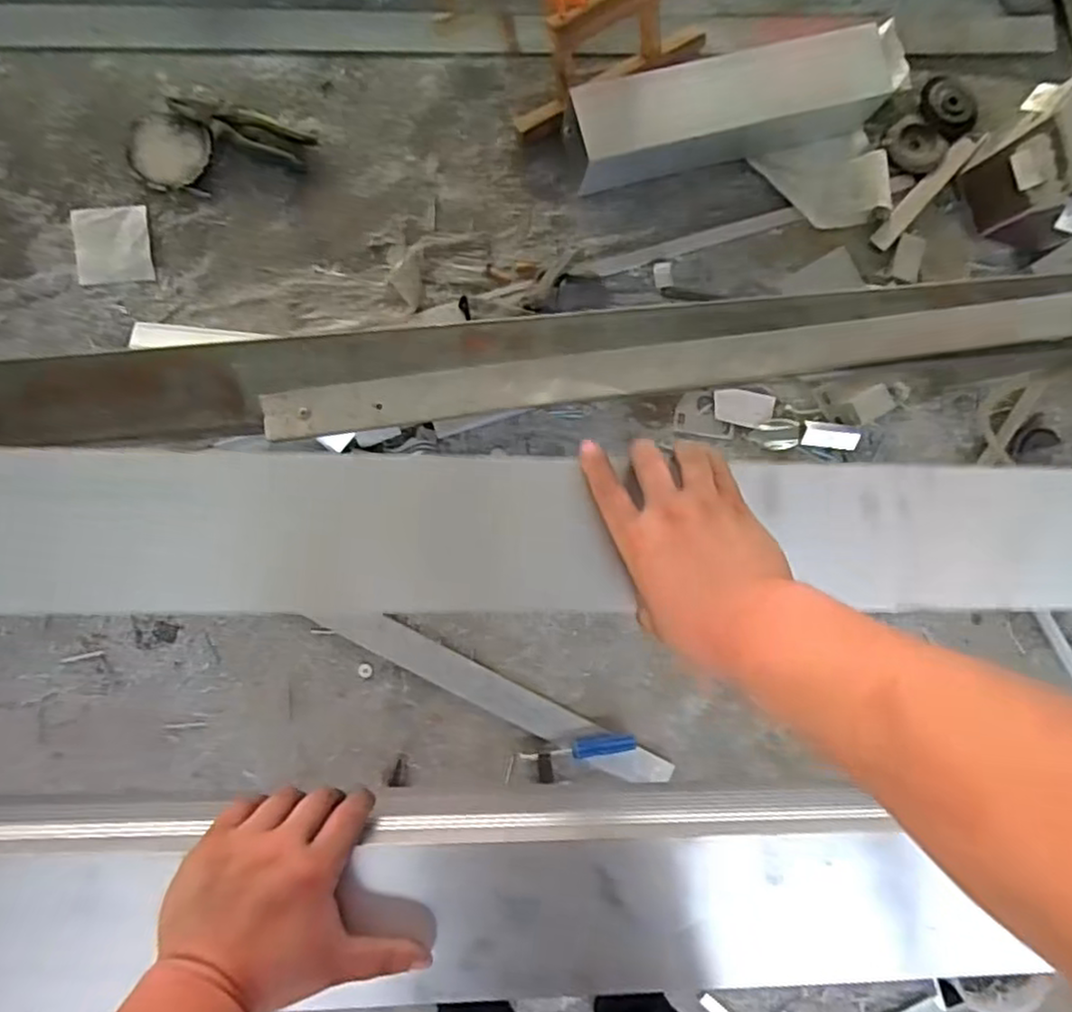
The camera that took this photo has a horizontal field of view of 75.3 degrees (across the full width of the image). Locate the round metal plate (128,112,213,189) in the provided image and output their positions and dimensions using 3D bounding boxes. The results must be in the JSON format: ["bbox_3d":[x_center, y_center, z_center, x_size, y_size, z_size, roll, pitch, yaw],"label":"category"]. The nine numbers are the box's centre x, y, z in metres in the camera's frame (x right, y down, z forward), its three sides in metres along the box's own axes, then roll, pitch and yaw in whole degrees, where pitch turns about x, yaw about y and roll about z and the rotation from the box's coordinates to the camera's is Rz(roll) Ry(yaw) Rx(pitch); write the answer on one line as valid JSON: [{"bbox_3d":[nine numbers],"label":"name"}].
[{"bbox_3d":[-0.507,-0.493,0.955,0.113,0.006,0.097,26,85,-5],"label":"round metal plate"}]

